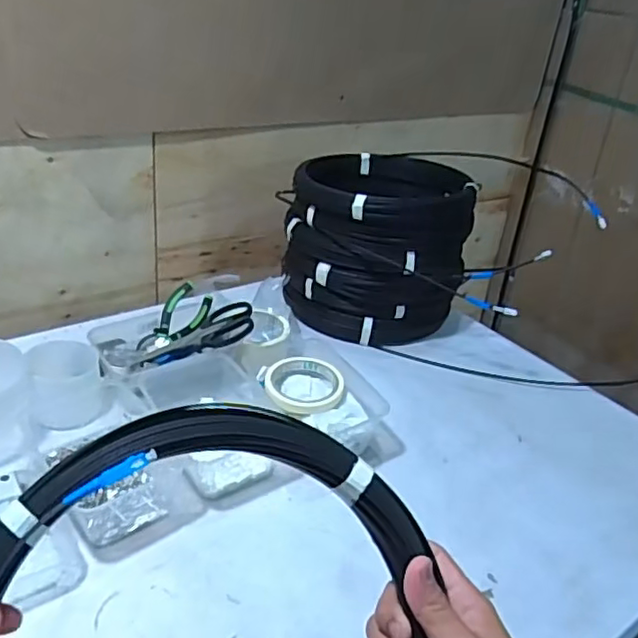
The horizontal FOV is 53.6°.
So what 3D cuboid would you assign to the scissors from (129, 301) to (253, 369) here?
[{"bbox_3d":[-0.164,0.029,0.834,0.172,0.033,0.078,-22,30,6],"label":"scissors"}]

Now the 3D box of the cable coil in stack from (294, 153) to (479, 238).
[{"bbox_3d":[0.095,-0.200,0.983,0.248,0.055,0.263,6,29,-3],"label":"cable coil in stack"}]

